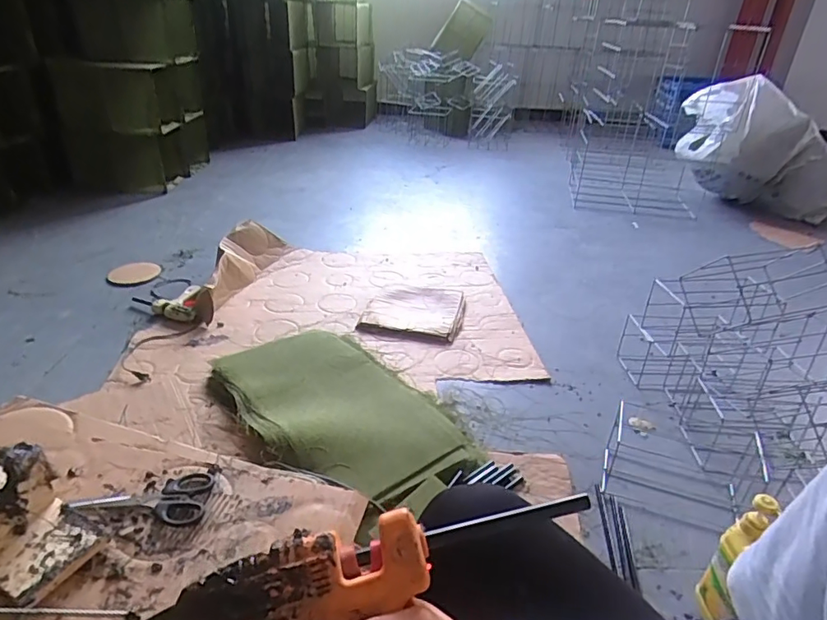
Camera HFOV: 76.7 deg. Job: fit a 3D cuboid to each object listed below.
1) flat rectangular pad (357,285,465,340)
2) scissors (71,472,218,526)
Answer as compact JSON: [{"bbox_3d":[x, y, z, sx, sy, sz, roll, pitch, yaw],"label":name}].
[{"bbox_3d":[0.011,-0.007,1.599,0.280,0.025,0.282,10,32,11],"label":"flat rectangular pad"},{"bbox_3d":[-0.289,0.200,0.562,0.131,0.010,0.069,0,31,-5],"label":"scissors"}]

